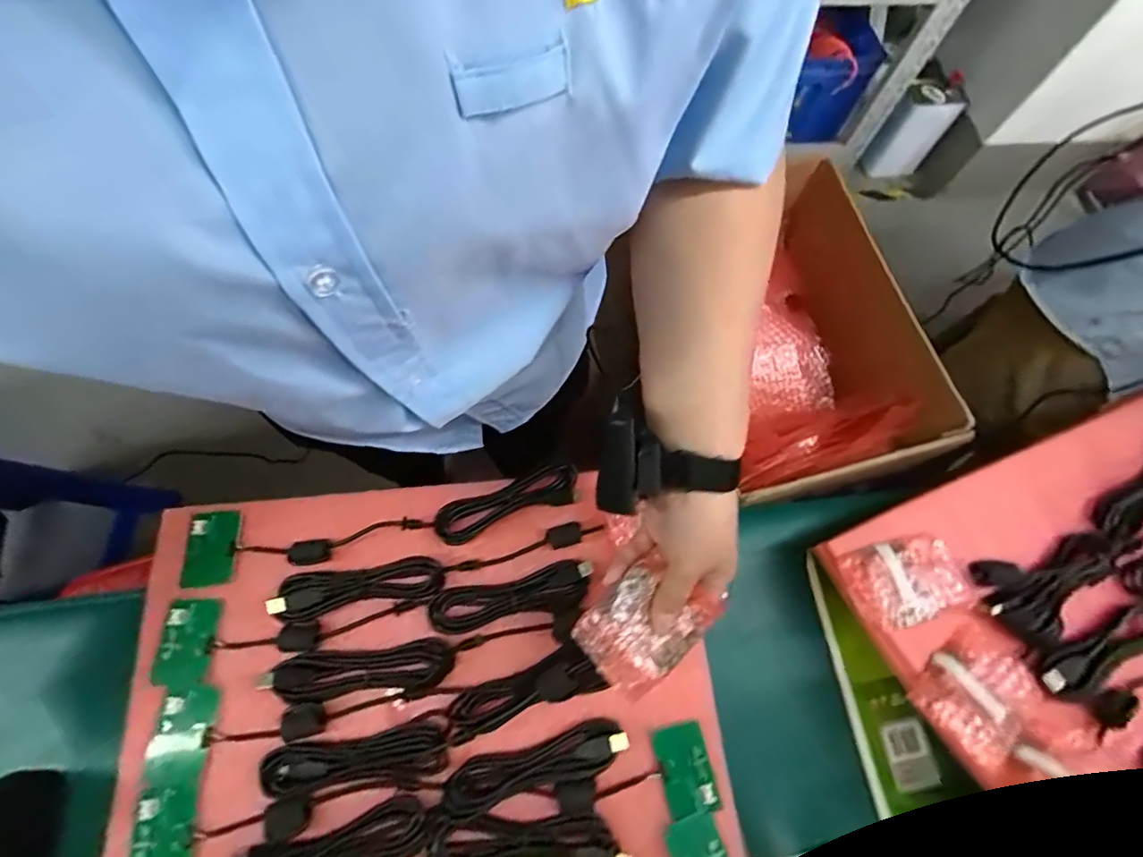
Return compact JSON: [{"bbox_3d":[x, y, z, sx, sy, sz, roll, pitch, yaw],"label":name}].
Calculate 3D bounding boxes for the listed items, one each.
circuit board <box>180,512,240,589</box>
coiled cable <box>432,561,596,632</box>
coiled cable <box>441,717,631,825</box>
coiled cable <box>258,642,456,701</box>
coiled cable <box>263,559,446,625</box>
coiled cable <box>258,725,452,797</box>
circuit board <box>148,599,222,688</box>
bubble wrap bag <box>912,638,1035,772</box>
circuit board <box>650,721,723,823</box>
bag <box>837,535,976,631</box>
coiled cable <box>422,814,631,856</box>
[{"bbox_3d":[-0.338,0.112,0.489,0.043,0.008,0.066,-4,69,-6],"label":"circuit board"},{"bbox_3d":[-0.054,0.153,0.480,0.146,0.018,0.038,-13,70,-10],"label":"coiled cable"},{"bbox_3d":[-0.030,0.283,0.438,0.155,0.017,0.037,-14,70,-10],"label":"coiled cable"},{"bbox_3d":[-0.181,0.210,0.450,0.154,0.017,0.038,-3,69,-6],"label":"coiled cable"},{"bbox_3d":[-0.190,0.144,0.470,0.147,0.020,0.040,-5,69,-7],"label":"coiled cable"},{"bbox_3d":[-0.175,0.272,0.432,0.144,0.020,0.037,-3,69,-6],"label":"coiled cable"},{"bbox_3d":[-0.337,0.186,0.459,0.046,0.008,0.069,0,69,-5],"label":"circuit board"},{"bbox_3d":[0.327,0.212,0.420,0.100,0.033,0.071,-38,76,-17],"label":"bubble wrap bag"},{"bbox_3d":[0.098,0.292,0.452,0.044,0.005,0.065,-11,70,-9],"label":"circuit board"},{"bbox_3d":[0.297,0.137,0.471,0.099,0.034,0.071,-14,70,-10],"label":"bag"},{"bbox_3d":[-0.034,0.329,0.414,0.156,0.014,0.034,3,68,-4],"label":"coiled cable"}]

